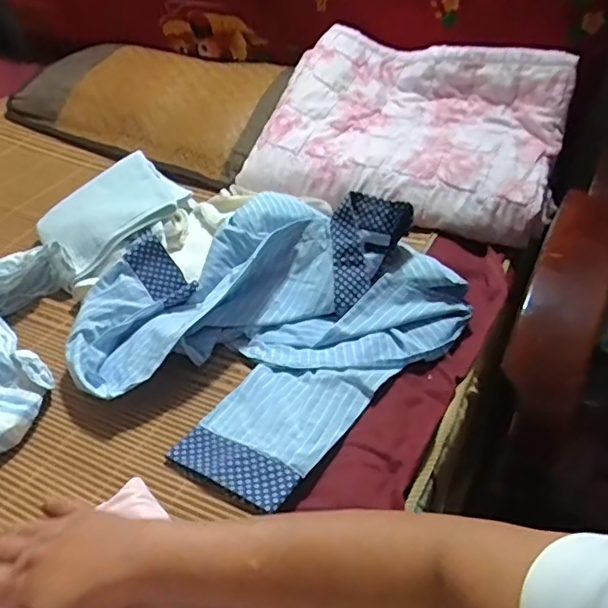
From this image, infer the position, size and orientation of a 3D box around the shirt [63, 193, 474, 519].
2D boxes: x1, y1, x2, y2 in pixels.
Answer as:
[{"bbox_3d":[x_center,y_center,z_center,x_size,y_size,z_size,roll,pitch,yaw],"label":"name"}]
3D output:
[{"bbox_3d":[-0.042,-0.001,0.657,0.358,0.103,0.370,25,45,29],"label":"shirt"}]

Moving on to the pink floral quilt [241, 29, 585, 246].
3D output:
[{"bbox_3d":[0.168,-0.283,0.892,0.441,0.100,0.348,17,59,17],"label":"pink floral quilt"}]

